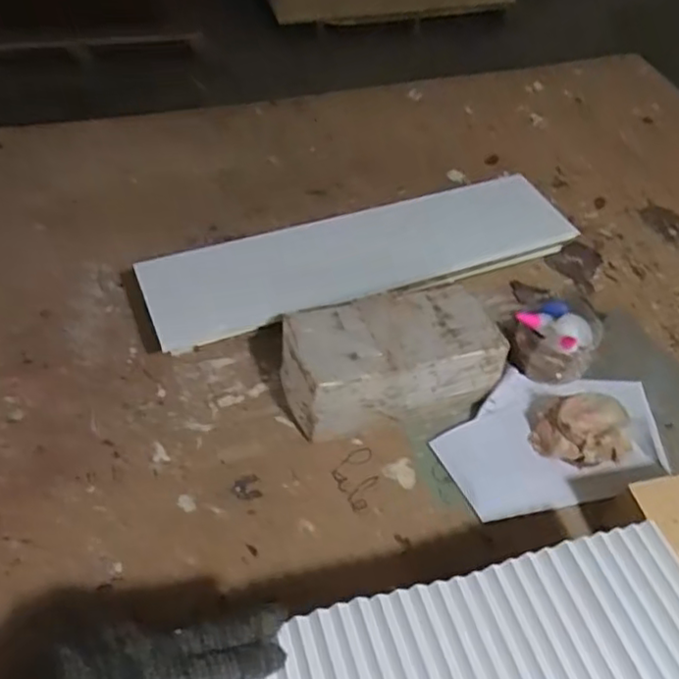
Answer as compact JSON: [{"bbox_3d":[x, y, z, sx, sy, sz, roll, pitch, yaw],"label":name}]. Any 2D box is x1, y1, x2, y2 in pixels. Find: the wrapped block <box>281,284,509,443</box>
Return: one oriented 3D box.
[{"bbox_3d":[0.050,0.021,0.726,0.226,0.096,0.112,-14,50,-14],"label":"wrapped block"}]

